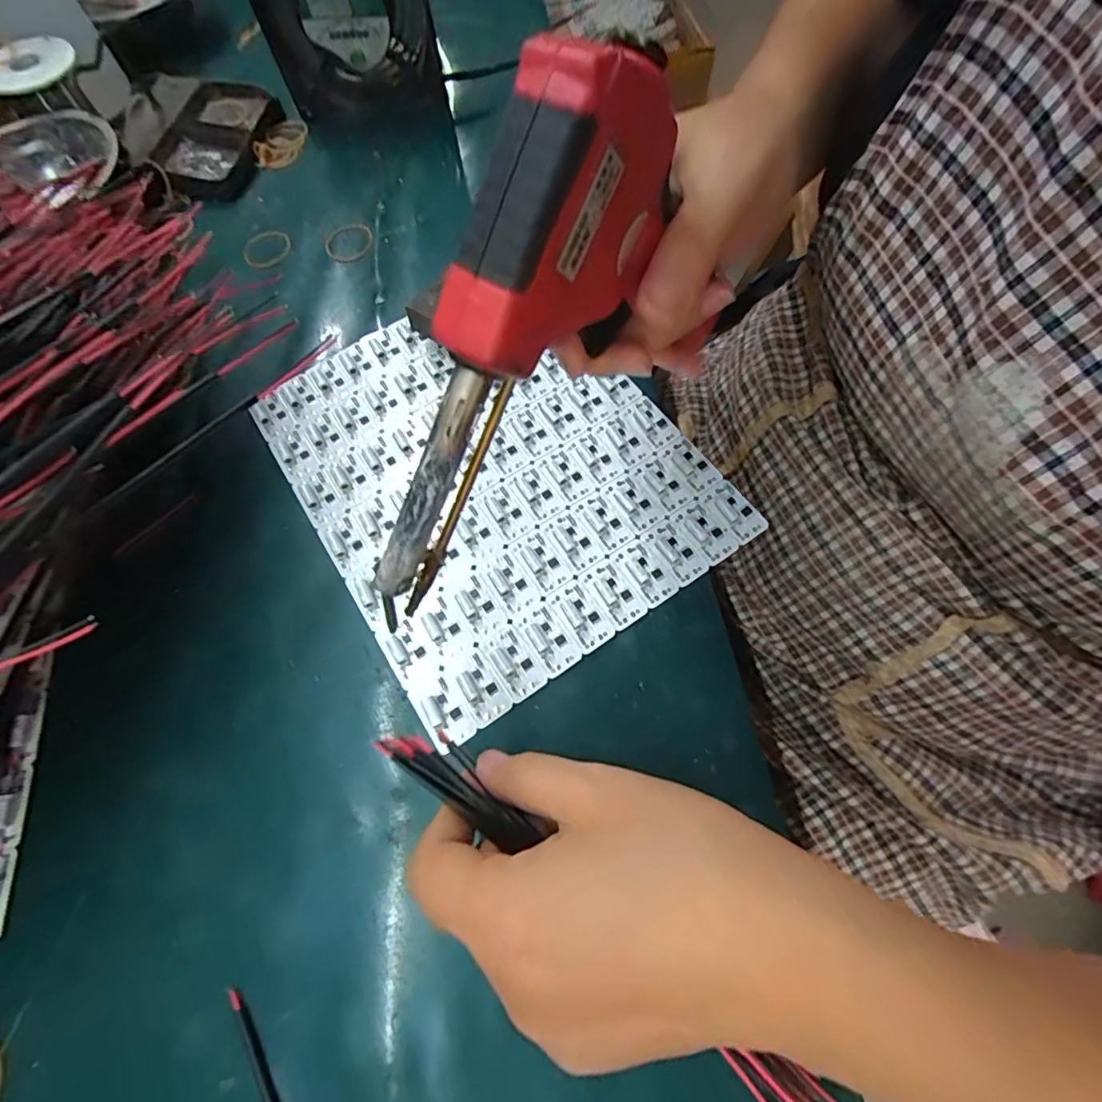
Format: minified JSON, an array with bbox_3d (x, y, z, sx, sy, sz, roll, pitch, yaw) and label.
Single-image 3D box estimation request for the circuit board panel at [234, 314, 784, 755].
[{"bbox_3d":[-0.035,-0.050,0.296,0.192,0.008,0.234,-33,70,-11],"label":"circuit board panel"}]

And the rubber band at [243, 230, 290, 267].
[{"bbox_3d":[-0.202,-0.215,0.375,0.032,0.004,0.037,-21,68,-6],"label":"rubber band"}]

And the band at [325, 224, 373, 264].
[{"bbox_3d":[-0.143,-0.218,0.376,0.034,0.004,0.033,-1,76,6],"label":"band"}]

